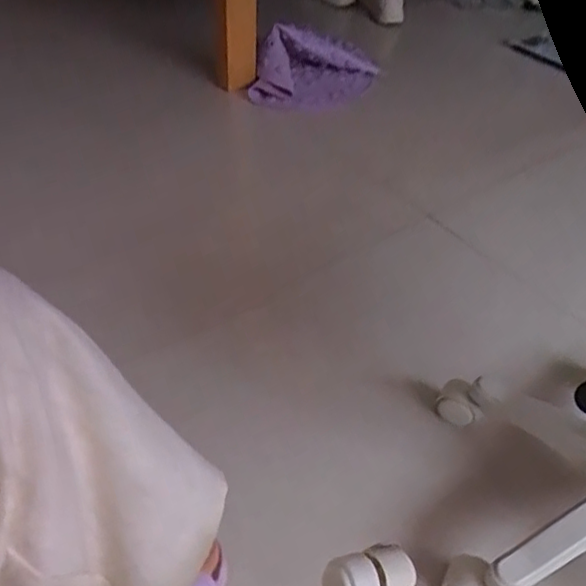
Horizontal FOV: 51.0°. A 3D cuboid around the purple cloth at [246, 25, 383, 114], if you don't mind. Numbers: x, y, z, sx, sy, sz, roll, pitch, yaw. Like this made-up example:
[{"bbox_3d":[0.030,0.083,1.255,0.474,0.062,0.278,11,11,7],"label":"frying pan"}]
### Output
[{"bbox_3d":[0.056,-0.557,1.507,0.296,0.117,0.232,7,44,4],"label":"purple cloth"}]

